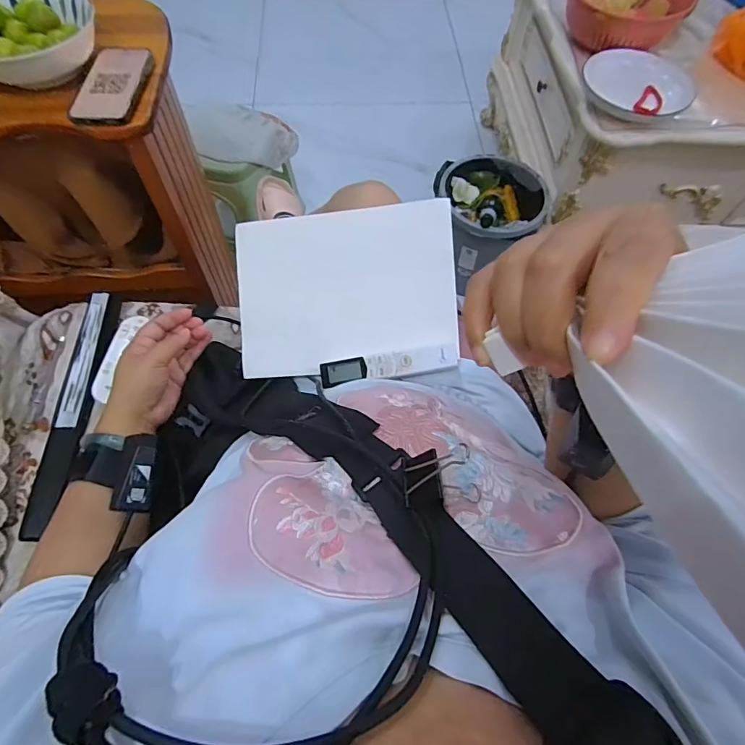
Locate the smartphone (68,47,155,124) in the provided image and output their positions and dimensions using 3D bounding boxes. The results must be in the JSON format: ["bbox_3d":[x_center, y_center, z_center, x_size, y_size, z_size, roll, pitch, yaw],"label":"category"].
[{"bbox_3d":[-0.347,-0.384,0.594,0.078,0.011,0.151,1,63,-2],"label":"smartphone"}]

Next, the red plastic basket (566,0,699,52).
[{"bbox_3d":[0.548,-0.792,0.956,0.254,0.087,0.261,18,64,7],"label":"red plastic basket"}]

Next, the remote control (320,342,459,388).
[{"bbox_3d":[0.017,-0.008,0.481,0.149,0.015,0.025,-9,62,15],"label":"remote control"}]

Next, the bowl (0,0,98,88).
[{"bbox_3d":[-0.463,-0.455,0.593,0.177,0.071,0.144,-38,70,-19],"label":"bowl"}]

